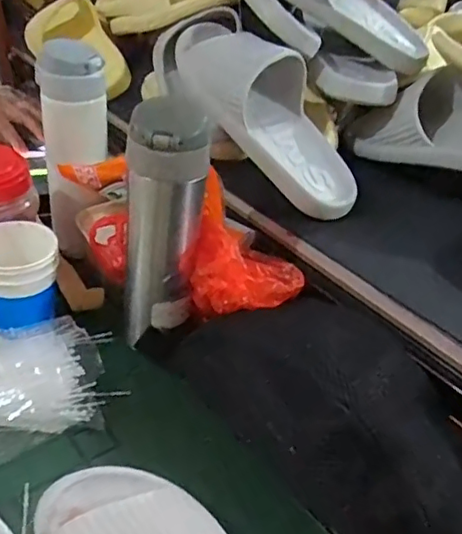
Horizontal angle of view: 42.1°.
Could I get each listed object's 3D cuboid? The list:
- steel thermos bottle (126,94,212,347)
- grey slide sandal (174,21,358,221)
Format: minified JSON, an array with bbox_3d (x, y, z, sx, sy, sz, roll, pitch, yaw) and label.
[{"bbox_3d":[-0.055,-0.037,0.509,0.065,0.194,0.054,4,36,-4],"label":"steel thermos bottle"},{"bbox_3d":[0.040,-0.162,0.609,0.102,0.065,0.258,-29,78,-33],"label":"grey slide sandal"}]

